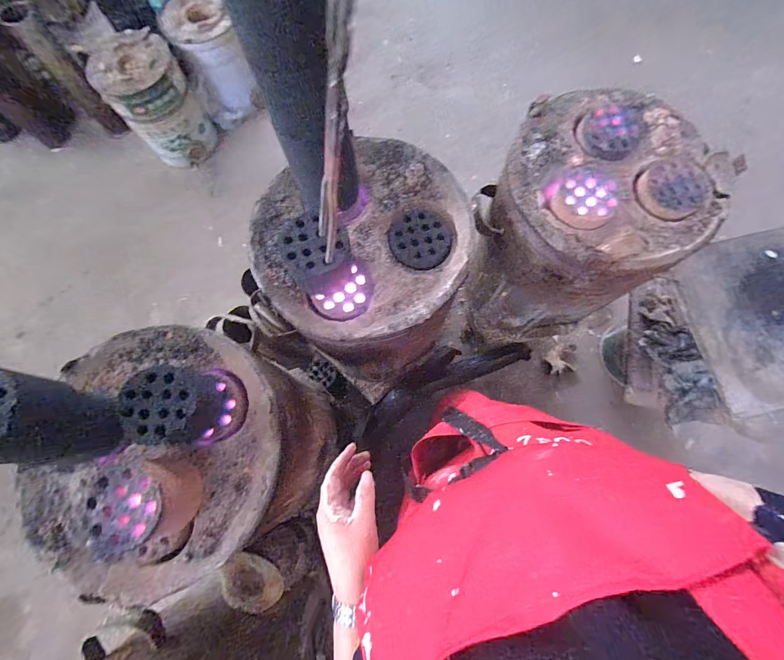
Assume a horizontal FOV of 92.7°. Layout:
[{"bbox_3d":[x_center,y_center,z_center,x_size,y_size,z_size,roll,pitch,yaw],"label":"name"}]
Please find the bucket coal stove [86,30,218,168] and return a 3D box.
[{"bbox_3d":[-0.931,-0.899,1.500,0.291,0.347,0.293,-28,77,-7],"label":"bucket coal stove"}]

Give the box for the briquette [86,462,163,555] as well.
[{"bbox_3d":[-0.309,0.219,0.480,0.100,0.101,0.099,0,75,0],"label":"briquette"}]

